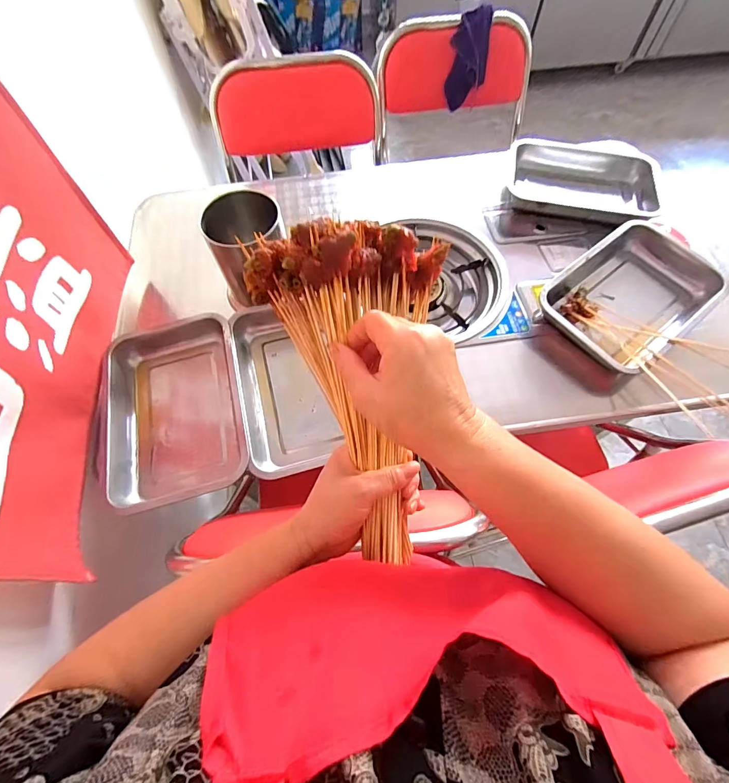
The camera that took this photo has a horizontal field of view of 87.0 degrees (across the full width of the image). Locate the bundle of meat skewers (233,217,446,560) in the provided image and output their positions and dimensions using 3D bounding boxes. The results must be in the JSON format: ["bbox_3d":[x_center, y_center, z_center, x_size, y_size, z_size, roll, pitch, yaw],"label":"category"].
[{"bbox_3d":[0.003,0.005,0.329,0.158,0.095,0.276,-8,98,-3],"label":"bundle of meat skewers"}]

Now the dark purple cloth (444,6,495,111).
[{"bbox_3d":[0.275,-0.883,1.027,0.106,0.206,0.050,-1,52,1],"label":"dark purple cloth"}]

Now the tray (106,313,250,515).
[{"bbox_3d":[-0.323,0.012,0.659,0.224,0.058,0.356,-14,65,-6],"label":"tray"}]

